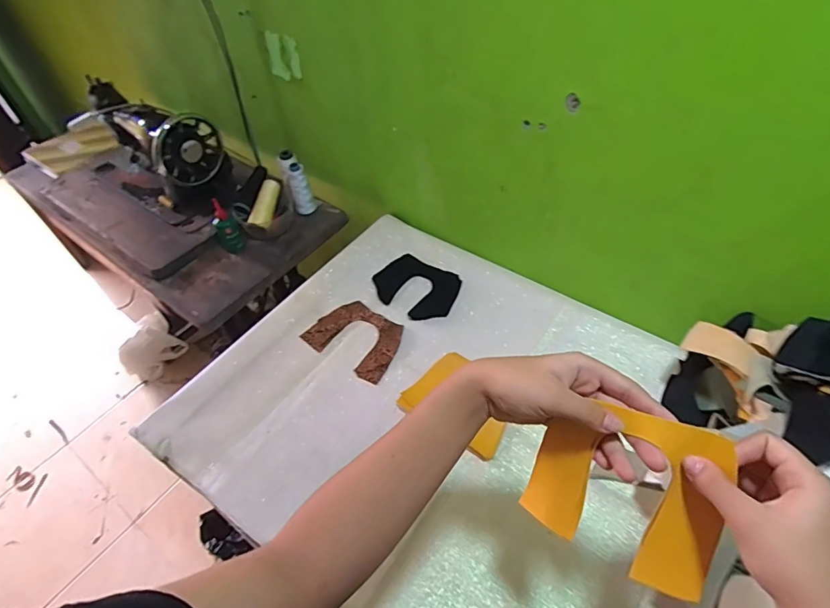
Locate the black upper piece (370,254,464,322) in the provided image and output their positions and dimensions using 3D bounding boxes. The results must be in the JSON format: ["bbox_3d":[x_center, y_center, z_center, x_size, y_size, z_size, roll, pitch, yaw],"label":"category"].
[{"bbox_3d":[0.004,-0.030,0.867,0.152,0.009,0.118,30,63,22],"label":"black upper piece"}]

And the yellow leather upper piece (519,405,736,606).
[{"bbox_3d":[0.157,0.132,0.346,0.133,0.127,0.025,22,21,30],"label":"yellow leather upper piece"}]

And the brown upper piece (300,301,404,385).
[{"bbox_3d":[-0.098,0.056,0.805,0.159,0.009,0.119,26,56,24],"label":"brown upper piece"}]

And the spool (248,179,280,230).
[{"bbox_3d":[-0.308,-0.208,0.979,0.039,0.039,0.114,12,77,14],"label":"spool"}]

